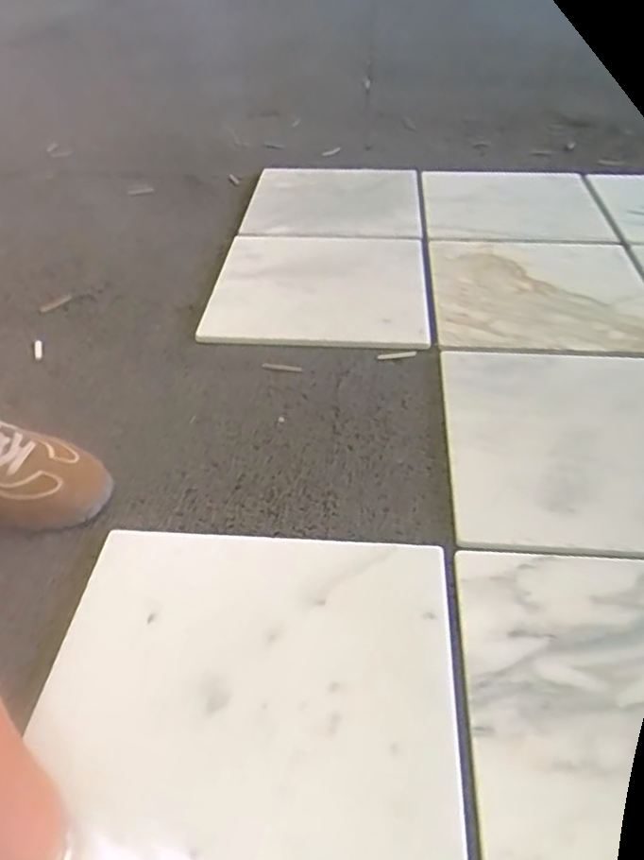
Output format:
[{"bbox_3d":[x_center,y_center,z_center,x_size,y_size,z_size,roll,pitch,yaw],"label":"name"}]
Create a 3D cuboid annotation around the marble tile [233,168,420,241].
[{"bbox_3d":[0.024,-0.399,1.142,0.284,0.014,0.259,1,41,4],"label":"marble tile"}]

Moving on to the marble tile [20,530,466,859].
[{"bbox_3d":[-0.053,0.199,0.483,0.296,0.009,0.299,3,41,3],"label":"marble tile"}]

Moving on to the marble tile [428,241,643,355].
[{"bbox_3d":[0.317,-0.208,0.949,0.316,0.014,0.311,1,41,4],"label":"marble tile"}]

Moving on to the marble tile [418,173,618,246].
[{"bbox_3d":[0.341,-0.411,1.190,0.316,0.019,0.319,3,41,3],"label":"marble tile"}]

